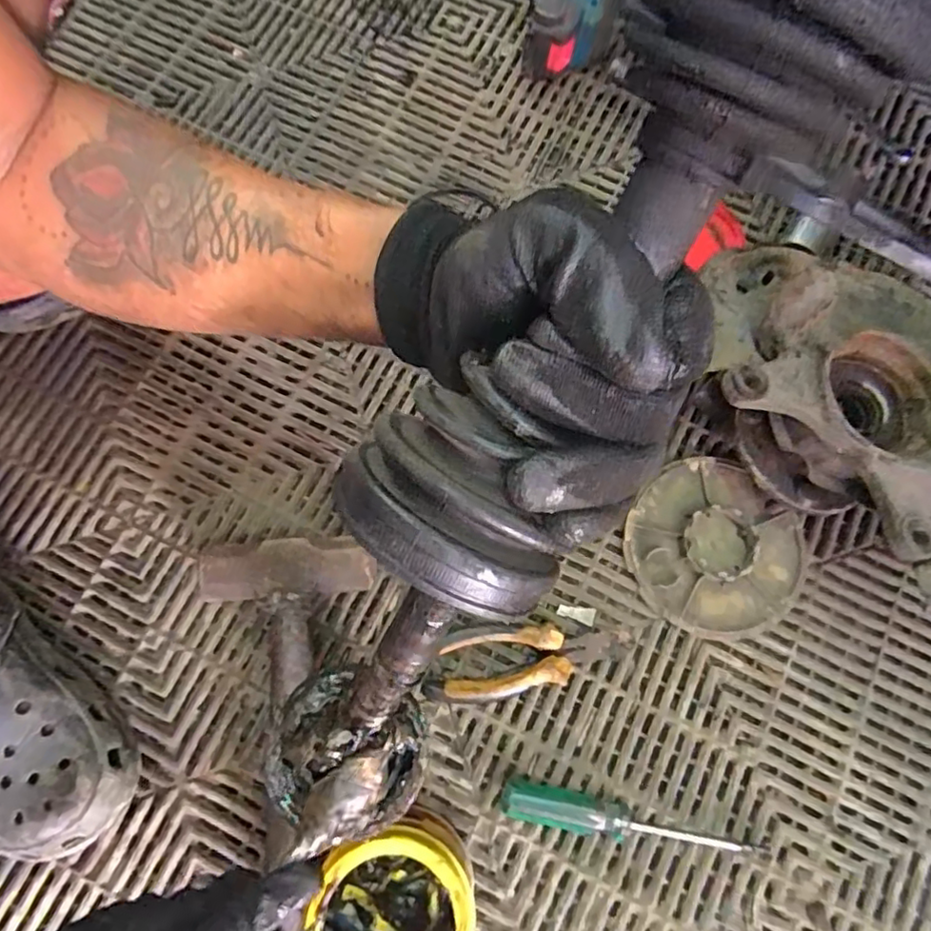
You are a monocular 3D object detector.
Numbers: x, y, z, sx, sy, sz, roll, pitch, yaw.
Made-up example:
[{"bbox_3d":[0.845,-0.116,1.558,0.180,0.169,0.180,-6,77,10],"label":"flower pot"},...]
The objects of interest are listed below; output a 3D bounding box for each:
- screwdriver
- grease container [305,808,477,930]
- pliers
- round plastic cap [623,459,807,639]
[{"bbox_3d":[0.116,0.257,0.443,0.182,0.026,0.027,12,75,4],"label":"screwdriver"},{"bbox_3d":[-0.043,0.292,0.410,0.092,0.074,0.109,24,76,7],"label":"grease container"},{"bbox_3d":[0.046,0.145,0.472,0.153,0.024,0.051,-9,74,-2],"label":"pliers"},{"bbox_3d":[0.197,0.068,0.492,0.129,0.022,0.129,0,74,1],"label":"round plastic cap"}]

